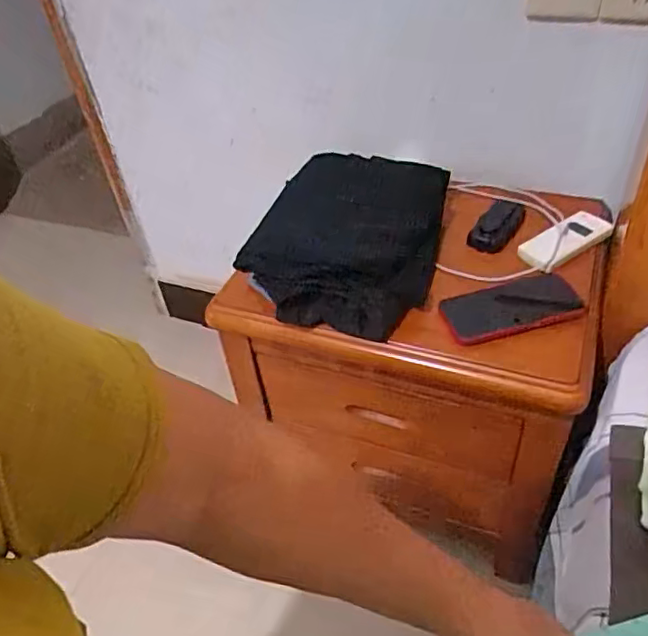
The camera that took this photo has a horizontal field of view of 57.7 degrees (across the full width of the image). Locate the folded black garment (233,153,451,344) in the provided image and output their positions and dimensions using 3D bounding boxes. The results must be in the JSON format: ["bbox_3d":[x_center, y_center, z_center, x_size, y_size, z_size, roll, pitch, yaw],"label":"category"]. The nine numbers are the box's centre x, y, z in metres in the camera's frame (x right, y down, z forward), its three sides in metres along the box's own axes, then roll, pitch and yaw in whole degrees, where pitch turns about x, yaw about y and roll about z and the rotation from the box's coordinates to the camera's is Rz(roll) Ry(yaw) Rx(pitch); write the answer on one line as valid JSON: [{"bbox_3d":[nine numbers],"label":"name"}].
[{"bbox_3d":[0.038,-0.112,0.787,0.235,0.103,0.280,7,45,15],"label":"folded black garment"}]

